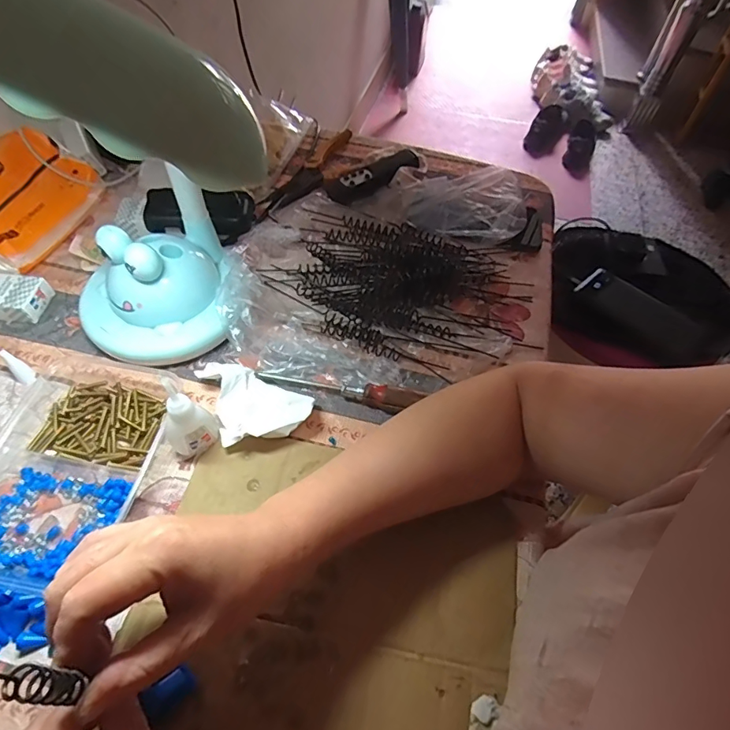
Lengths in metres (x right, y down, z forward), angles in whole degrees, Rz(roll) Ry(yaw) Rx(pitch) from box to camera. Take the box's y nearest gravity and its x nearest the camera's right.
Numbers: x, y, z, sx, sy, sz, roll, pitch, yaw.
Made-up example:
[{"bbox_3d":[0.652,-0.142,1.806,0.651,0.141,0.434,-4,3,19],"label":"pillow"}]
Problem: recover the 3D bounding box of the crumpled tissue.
[{"bbox_3d":[-0.087,0.024,0.380,0.073,0.036,0.076,-19,58,-15],"label":"crumpled tissue"}]

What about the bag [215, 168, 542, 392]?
[{"bbox_3d":[0.019,-0.103,0.456,0.281,0.065,0.247,3,55,-1],"label":"bag"}]

